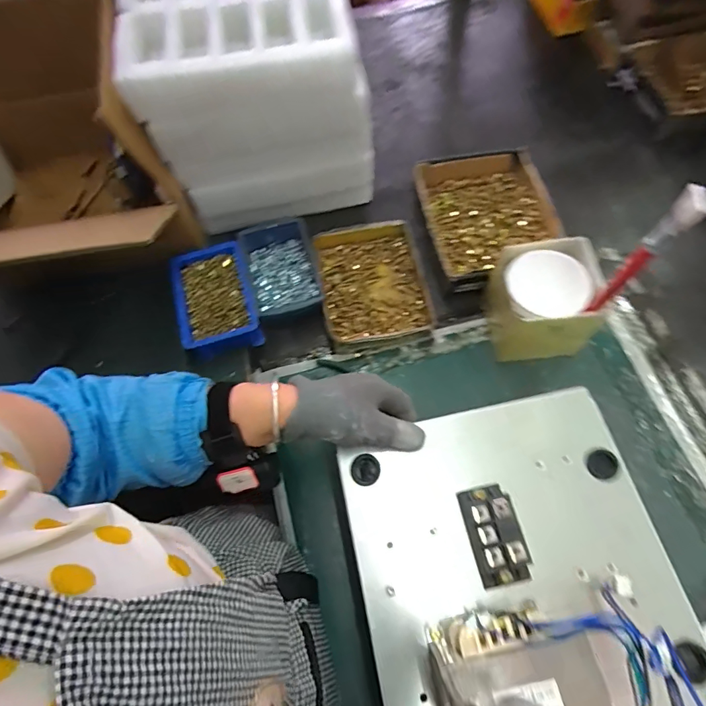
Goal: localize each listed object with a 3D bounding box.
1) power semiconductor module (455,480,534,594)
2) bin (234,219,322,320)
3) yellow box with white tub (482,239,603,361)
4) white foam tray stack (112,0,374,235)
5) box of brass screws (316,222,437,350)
[{"bbox_3d":[0.118,0.153,0.379,0.042,0.027,0.077,-13,66,-2],"label":"power semiconductor module"},{"bbox_3d":[-0.098,-0.112,0.624,0.095,0.046,0.143,-15,65,-5],"label":"bin"},{"bbox_3d":[0.240,-0.062,0.564,0.126,0.107,0.117,-10,65,-1],"label":"yellow box with white tub"},{"bbox_3d":[-0.129,-0.338,0.603,0.262,0.254,0.244,-14,65,-5],"label":"white foam tray stack"},{"bbox_3d":[0.027,-0.094,0.626,0.142,0.038,0.181,-11,66,-5],"label":"box of brass screws"}]

